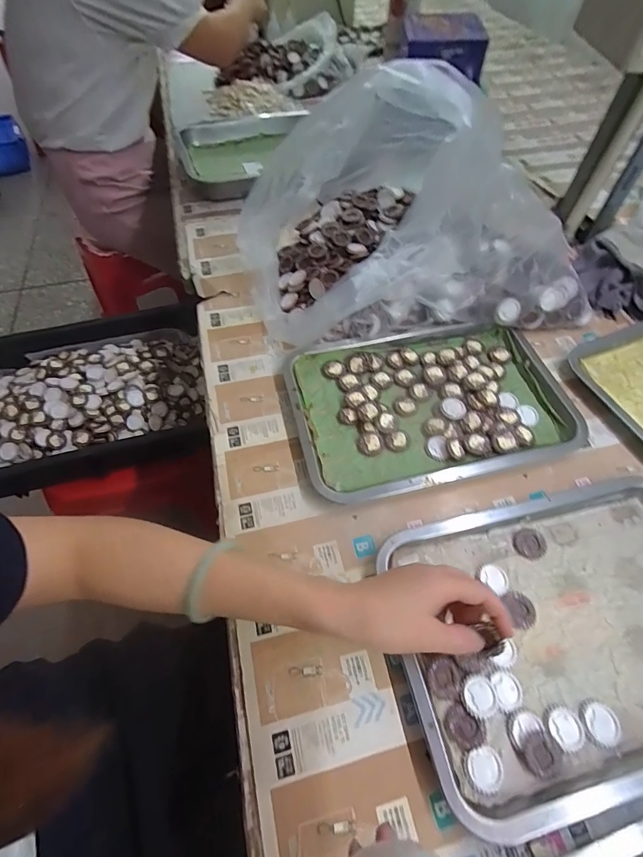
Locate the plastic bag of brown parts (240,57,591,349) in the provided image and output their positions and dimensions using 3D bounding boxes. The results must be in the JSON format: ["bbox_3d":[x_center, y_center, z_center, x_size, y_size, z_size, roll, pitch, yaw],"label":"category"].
[{"bbox_3d":[0.103,-0.293,0.493,0.407,0.245,0.310,-9,57,-6],"label":"plastic bag of brown parts"}]

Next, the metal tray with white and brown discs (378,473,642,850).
[{"bbox_3d":[0.217,0.161,0.336,0.304,0.021,0.210,-13,58,-9],"label":"metal tray with white and brown discs"}]

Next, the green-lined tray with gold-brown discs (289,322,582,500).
[{"bbox_3d":[0.126,-0.032,0.462,0.310,0.024,0.206,-11,57,-8],"label":"green-lined tray with gold-brown discs"}]

